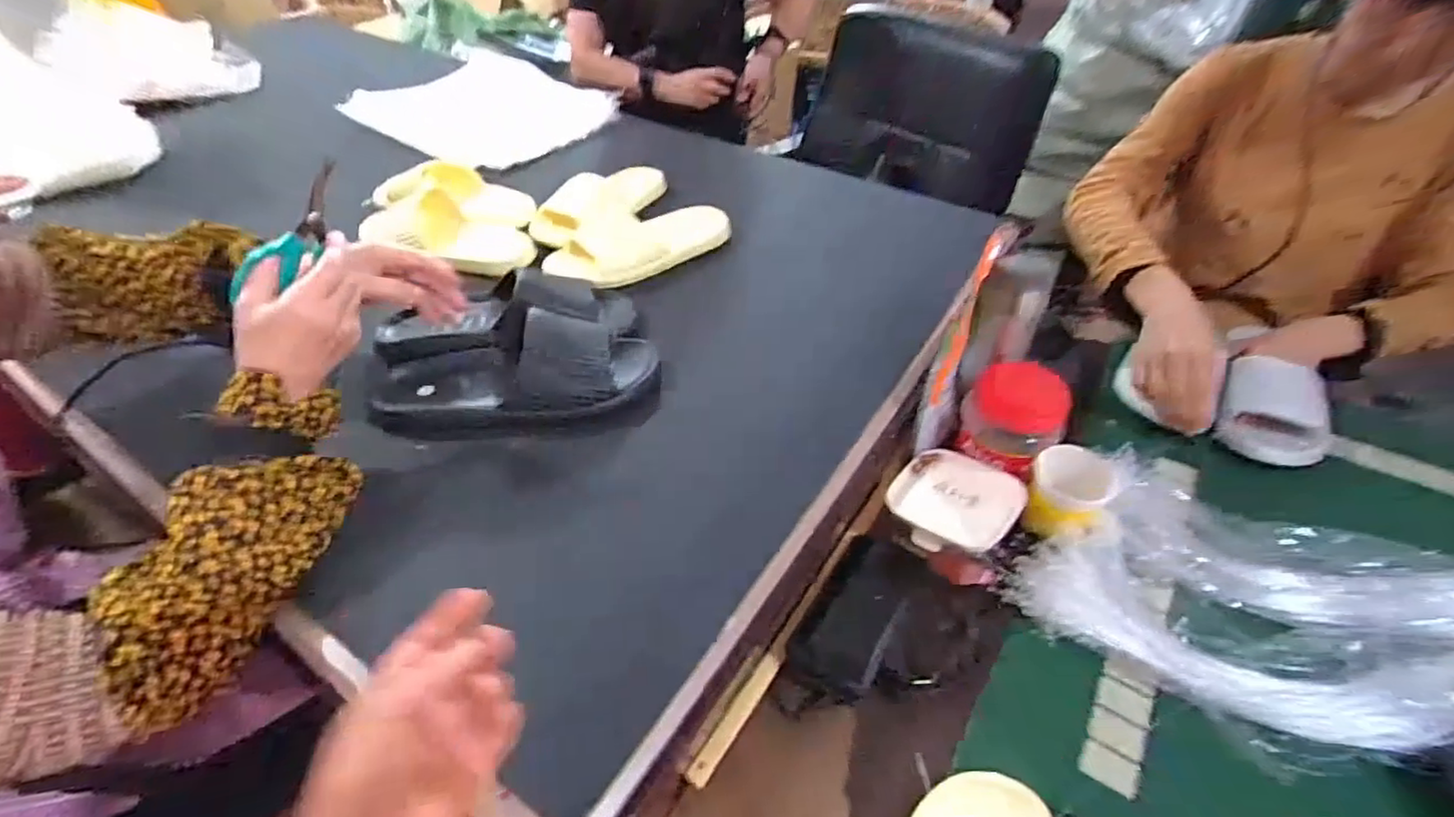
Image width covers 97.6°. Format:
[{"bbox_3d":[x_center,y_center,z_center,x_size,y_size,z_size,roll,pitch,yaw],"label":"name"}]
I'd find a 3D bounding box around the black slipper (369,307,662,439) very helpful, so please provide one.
[{"bbox_3d":[-0.205,-0.034,0.630,0.272,0.073,0.098,-9,45,-10],"label":"black slipper"}]

